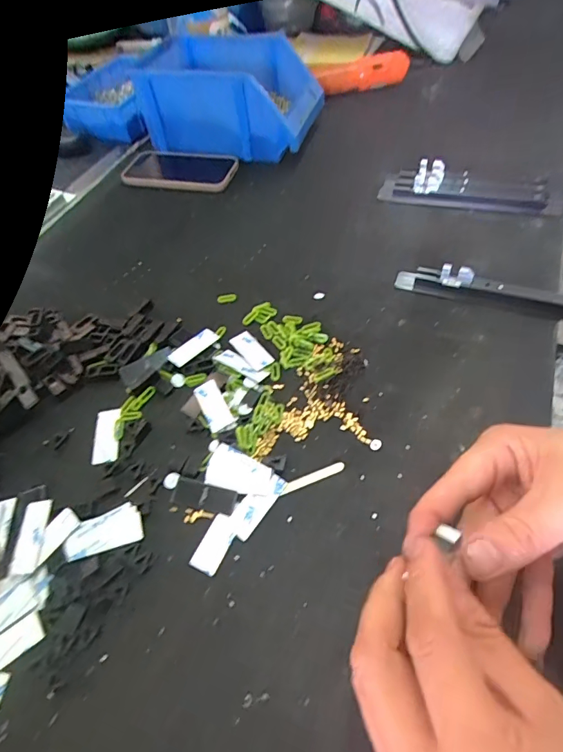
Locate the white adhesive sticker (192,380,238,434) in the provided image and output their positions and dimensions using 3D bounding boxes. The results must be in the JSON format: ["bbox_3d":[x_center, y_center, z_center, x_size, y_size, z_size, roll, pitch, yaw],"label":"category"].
[{"bbox_3d":[-0.059,0.025,0.360,0.022,0.004,0.049,-32,57,-4],"label":"white adhesive sticker"}]

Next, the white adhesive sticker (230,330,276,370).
[{"bbox_3d":[-0.028,-0.025,0.395,0.020,0.004,0.049,-36,56,-14],"label":"white adhesive sticker"}]

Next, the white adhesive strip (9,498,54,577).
[{"bbox_3d":[-0.181,0.116,0.303,0.023,0.004,0.050,-11,58,11],"label":"white adhesive strip"}]

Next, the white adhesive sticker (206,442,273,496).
[{"bbox_3d":[-0.033,0.074,0.325,0.050,0.005,0.033,12,56,14],"label":"white adhesive sticker"}]

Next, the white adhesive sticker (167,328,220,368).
[{"bbox_3d":[-0.084,-0.028,0.402,0.017,0.006,0.052,36,64,27],"label":"white adhesive sticker"}]

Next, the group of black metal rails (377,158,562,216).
[{"bbox_3d":[0.229,-0.232,0.509,0.203,0.031,0.056,11,56,13],"label":"group of black metal rails"}]

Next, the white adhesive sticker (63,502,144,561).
[{"bbox_3d":[-0.129,0.113,0.302,0.054,0.004,0.027,-16,64,-8],"label":"white adhesive sticker"}]

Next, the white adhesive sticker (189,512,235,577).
[{"bbox_3d":[-0.048,0.119,0.297,0.020,0.004,0.039,20,58,19],"label":"white adhesive sticker"}]

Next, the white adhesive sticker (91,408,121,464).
[{"bbox_3d":[-0.150,0.050,0.356,0.021,0.004,0.050,-10,54,-2],"label":"white adhesive sticker"}]

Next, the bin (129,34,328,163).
[{"bbox_3d":[-0.071,-0.398,0.608,0.238,0.110,0.148,15,57,15],"label":"bin"}]

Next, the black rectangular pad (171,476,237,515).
[{"bbox_3d":[-0.059,0.091,0.316,0.049,0.004,0.020,13,56,14],"label":"black rectangular pad"}]

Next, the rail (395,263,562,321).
[{"bbox_3d":[0.214,-0.076,0.398,0.202,0.028,0.020,18,57,17],"label":"rail"}]

